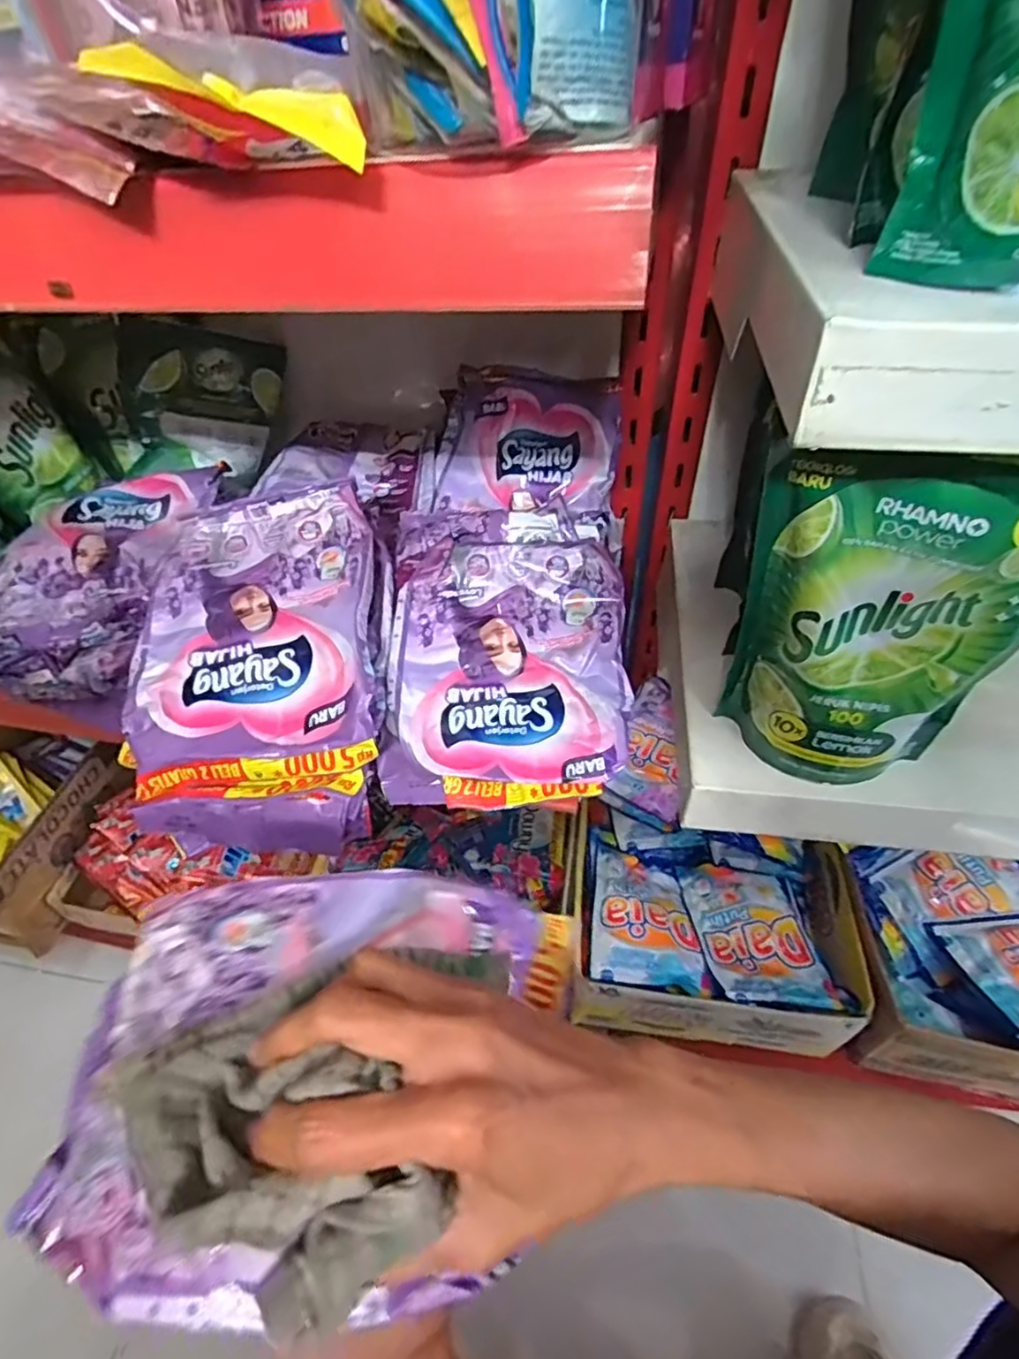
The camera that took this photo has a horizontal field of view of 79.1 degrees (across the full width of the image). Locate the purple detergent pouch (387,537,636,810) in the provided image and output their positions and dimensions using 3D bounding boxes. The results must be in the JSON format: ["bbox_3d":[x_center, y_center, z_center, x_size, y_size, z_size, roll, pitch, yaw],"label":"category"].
[{"bbox_3d":[0.001,-0.012,0.393,0.143,0.046,0.185,2,66,3],"label":"purple detergent pouch"}]

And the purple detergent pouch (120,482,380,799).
[{"bbox_3d":[-0.154,-0.032,0.381,0.141,0.029,0.189,-7,62,-1],"label":"purple detergent pouch"}]

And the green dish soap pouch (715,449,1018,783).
[{"bbox_3d":[0.191,-0.024,0.321,0.136,0.190,0.037,13,46,16],"label":"green dish soap pouch"}]

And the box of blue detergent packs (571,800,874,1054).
[{"bbox_3d":[0.182,0.224,0.576,0.234,0.081,0.191,5,44,8],"label":"box of blue detergent packs"}]

